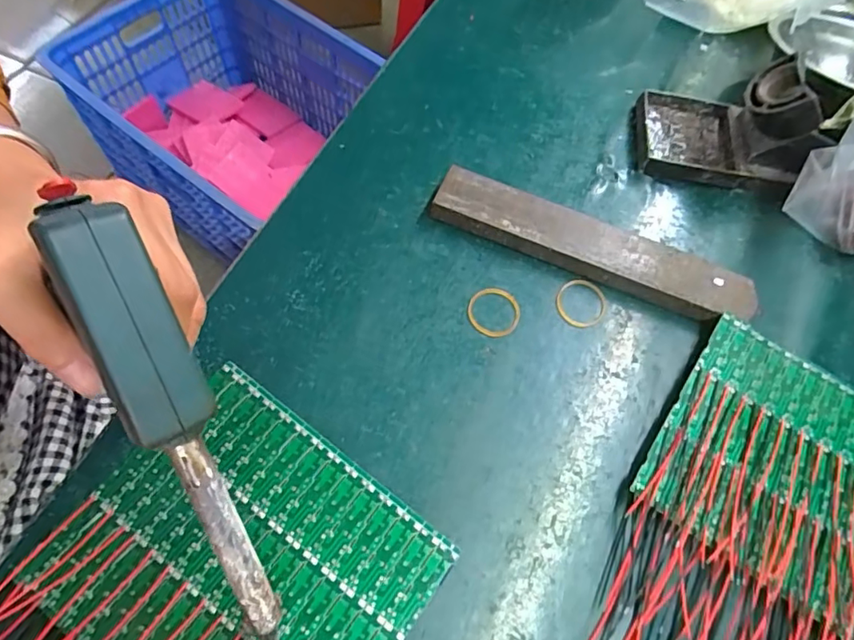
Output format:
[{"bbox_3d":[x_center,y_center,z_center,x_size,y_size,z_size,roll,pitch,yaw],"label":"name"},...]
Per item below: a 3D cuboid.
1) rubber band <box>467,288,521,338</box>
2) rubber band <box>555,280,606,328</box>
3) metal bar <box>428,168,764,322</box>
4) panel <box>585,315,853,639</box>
[{"bbox_3d":[0.040,-0.005,0.321,0.031,0.004,0.032,2,62,-3],"label":"rubber band"},{"bbox_3d":[0.094,-0.010,0.331,0.030,0.004,0.032,2,62,-3],"label":"rubber band"},{"bbox_3d":[0.100,-0.046,0.337,0.197,0.018,0.035,23,63,8],"label":"metal bar"},{"bbox_3d":[0.171,0.117,0.264,0.147,0.018,0.210,34,65,13],"label":"panel"}]

